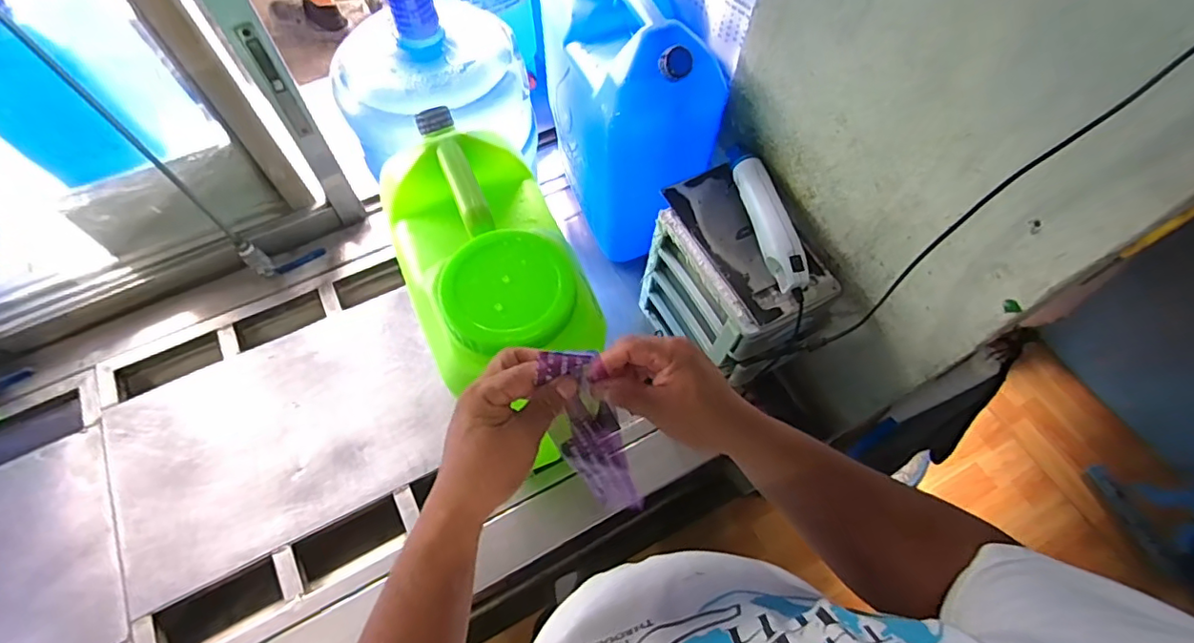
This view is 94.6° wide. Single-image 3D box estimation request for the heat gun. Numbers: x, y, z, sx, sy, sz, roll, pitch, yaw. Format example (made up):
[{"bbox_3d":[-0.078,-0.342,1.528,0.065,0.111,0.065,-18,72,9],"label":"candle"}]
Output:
[{"bbox_3d":[0.214,-0.140,0.711,0.036,0.049,0.232,-12,63,-6],"label":"heat gun"}]

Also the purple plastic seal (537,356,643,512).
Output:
[{"bbox_3d":[-0.005,0.092,0.441,0.050,0.181,0.034,-29,34,-14],"label":"purple plastic seal"}]

